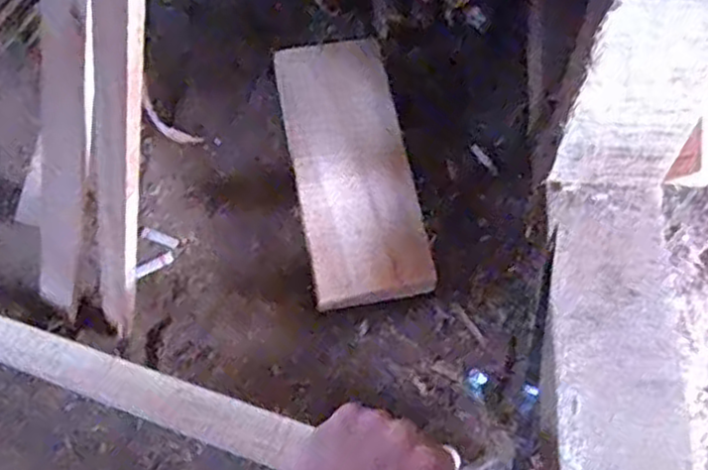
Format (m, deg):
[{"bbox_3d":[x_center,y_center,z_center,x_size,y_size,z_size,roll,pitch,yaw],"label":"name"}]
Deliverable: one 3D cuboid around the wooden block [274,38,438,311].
[{"bbox_3d":[-0.004,-0.060,0.644,0.101,0.043,0.241,-11,62,-7],"label":"wooden block"}]

